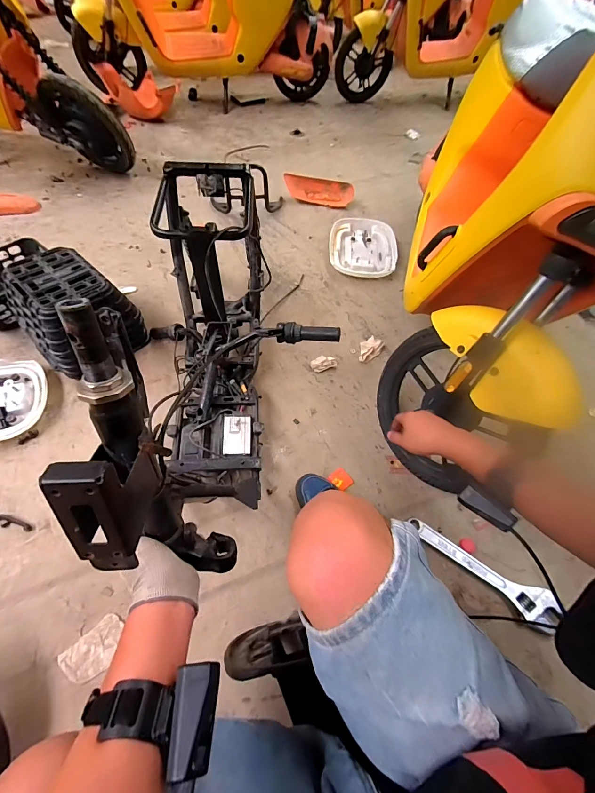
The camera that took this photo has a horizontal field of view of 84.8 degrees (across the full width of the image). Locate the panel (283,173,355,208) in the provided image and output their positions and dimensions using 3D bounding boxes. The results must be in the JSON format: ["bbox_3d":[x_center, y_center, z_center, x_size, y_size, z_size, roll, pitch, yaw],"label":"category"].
[{"bbox_3d":[0.102,-0.992,1.567,0.335,0.085,0.108,19,58,8],"label":"panel"}]

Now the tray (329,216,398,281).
[{"bbox_3d":[0.278,-0.643,1.380,0.281,0.045,0.352,5,57,0],"label":"tray"}]

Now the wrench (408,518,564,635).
[{"bbox_3d":[0.425,0.399,0.759,0.334,0.028,0.072,32,61,16],"label":"wrench"}]

